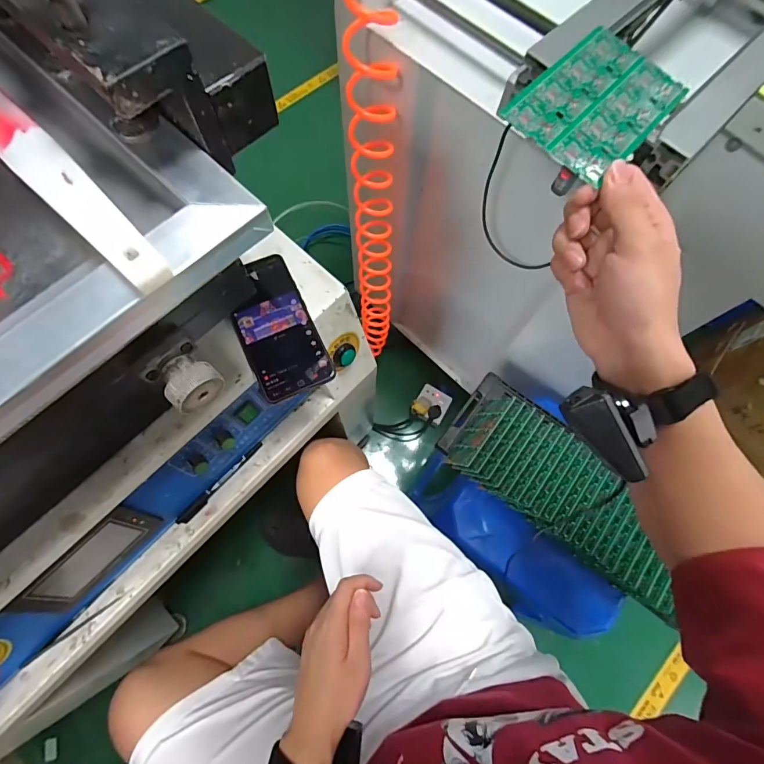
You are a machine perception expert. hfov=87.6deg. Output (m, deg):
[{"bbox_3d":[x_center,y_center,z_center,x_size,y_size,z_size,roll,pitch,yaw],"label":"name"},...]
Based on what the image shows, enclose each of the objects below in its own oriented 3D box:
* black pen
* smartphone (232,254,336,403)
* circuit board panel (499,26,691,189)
[{"bbox_3d":[-0.211,0.132,0.524,0.011,0.009,0.136,42,75,11],"label":"black pen"},{"bbox_3d":[-0.115,-0.059,0.431,0.078,0.008,0.156,-24,79,-10],"label":"smartphone"},{"bbox_3d":[0.154,-0.199,0.282,0.083,0.004,0.127,44,75,7],"label":"circuit board panel"}]

